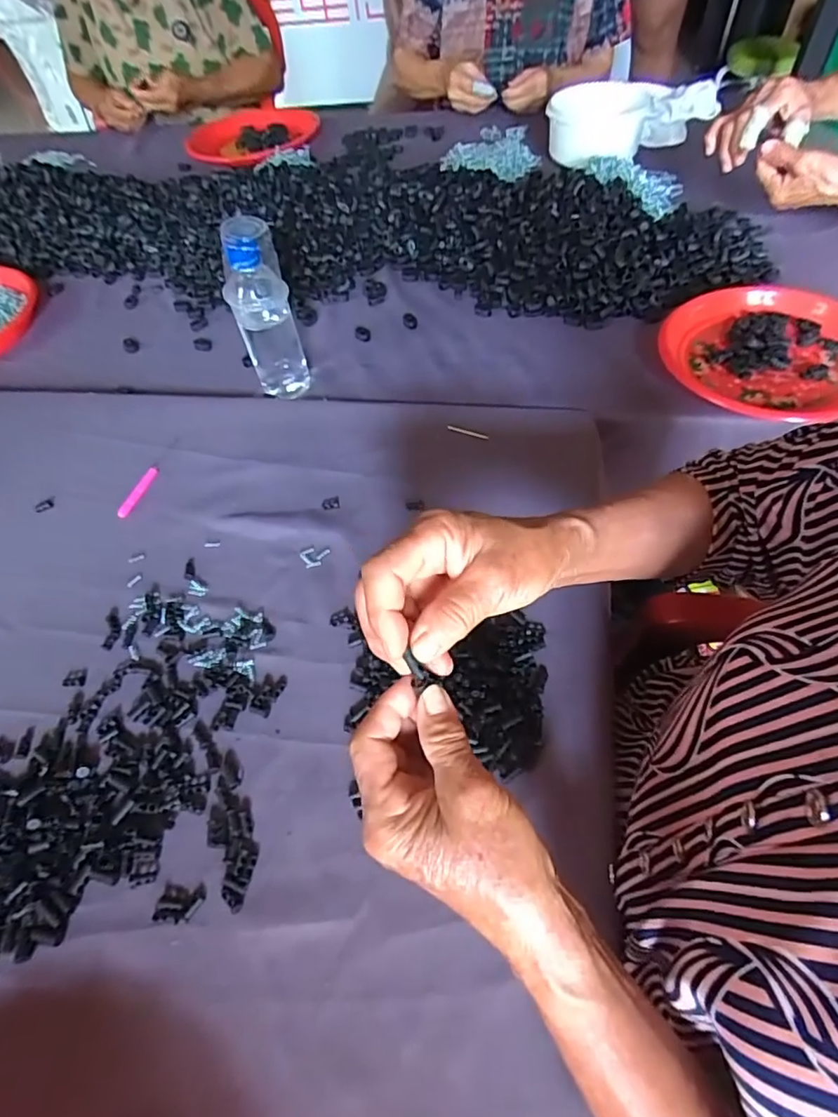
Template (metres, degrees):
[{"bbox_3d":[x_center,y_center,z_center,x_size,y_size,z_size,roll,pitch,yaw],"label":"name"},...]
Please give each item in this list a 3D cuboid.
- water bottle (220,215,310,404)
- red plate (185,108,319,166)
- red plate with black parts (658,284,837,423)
[{"bbox_3d":[-0.168,-0.270,0.592,0.064,0.179,0.072,-19,56,-9],"label":"water bottle"},{"bbox_3d":[-0.332,-0.841,1.090,0.260,0.037,0.278,-2,56,3],"label":"red plate"},{"bbox_3d":[0.390,-0.238,0.611,0.200,0.036,0.199,-2,56,3],"label":"red plate with black parts"}]

